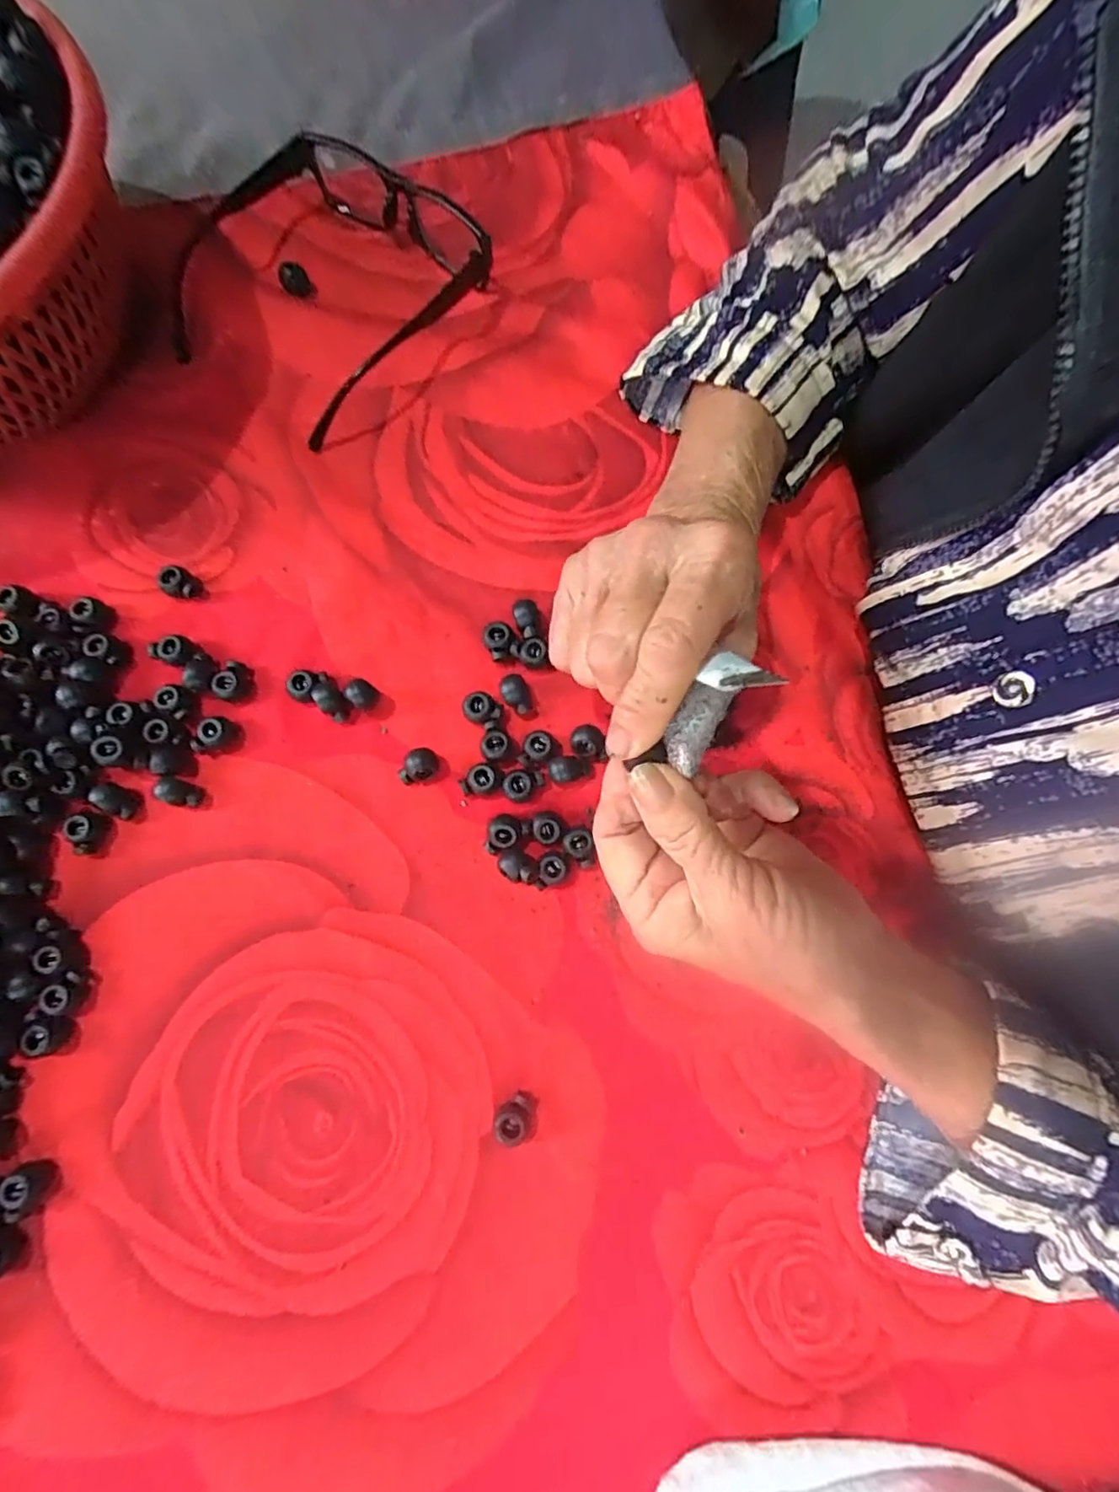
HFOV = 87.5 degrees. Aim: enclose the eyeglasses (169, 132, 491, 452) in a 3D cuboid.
[{"bbox_3d":[-0.139,-0.259,0.322,0.172,0.036,0.148,38,79,8],"label":"eyeglasses"}]

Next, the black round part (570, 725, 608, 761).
[{"bbox_3d":[0.014,-0.002,0.275,0.017,0.012,0.015,2,77,0],"label":"black round part"}]

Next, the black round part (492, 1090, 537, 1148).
[{"bbox_3d":[-0.017,0.156,0.244,0.020,0.010,0.016,-37,80,-9],"label":"black round part"}]

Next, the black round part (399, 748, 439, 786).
[{"bbox_3d":[-0.066,0.010,0.273,0.019,0.011,0.015,-20,78,-5],"label":"black round part"}]

